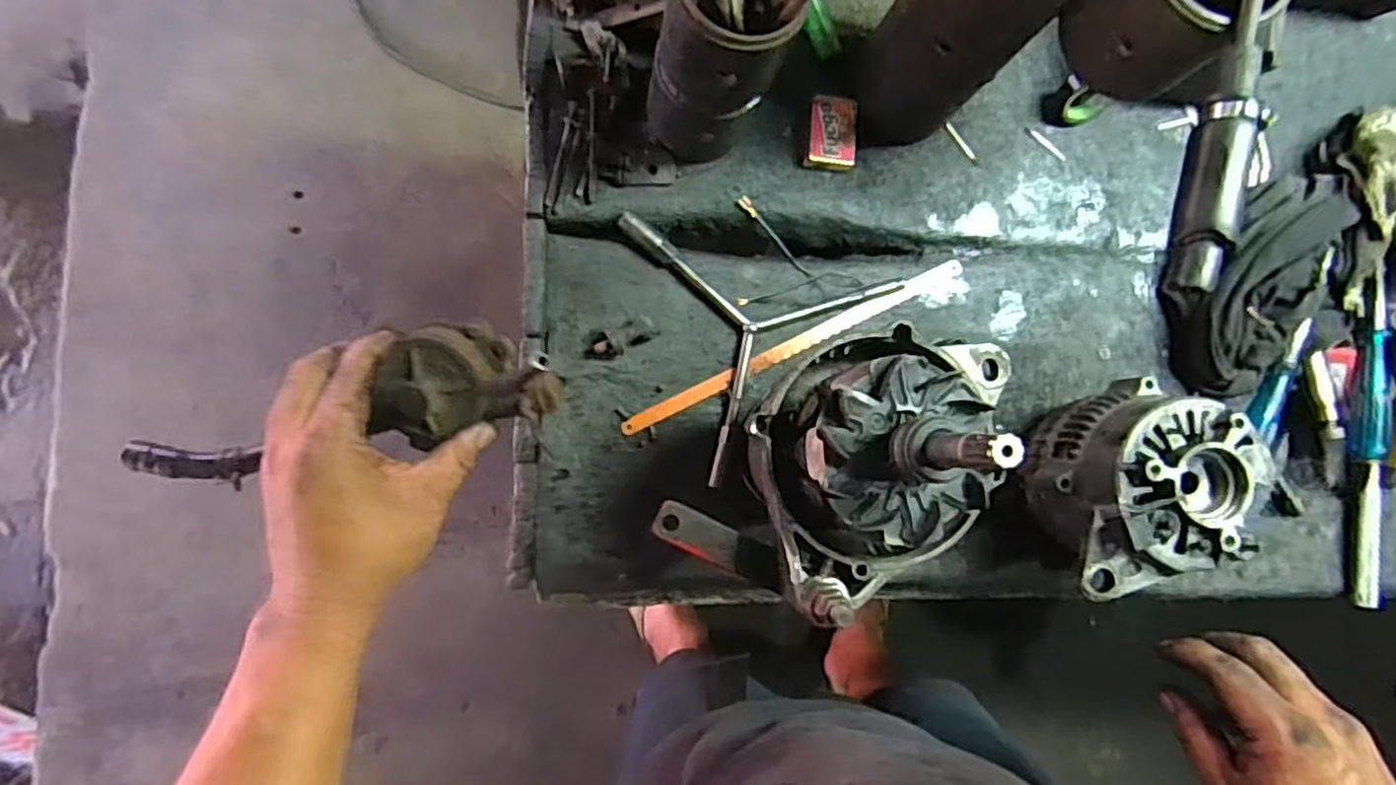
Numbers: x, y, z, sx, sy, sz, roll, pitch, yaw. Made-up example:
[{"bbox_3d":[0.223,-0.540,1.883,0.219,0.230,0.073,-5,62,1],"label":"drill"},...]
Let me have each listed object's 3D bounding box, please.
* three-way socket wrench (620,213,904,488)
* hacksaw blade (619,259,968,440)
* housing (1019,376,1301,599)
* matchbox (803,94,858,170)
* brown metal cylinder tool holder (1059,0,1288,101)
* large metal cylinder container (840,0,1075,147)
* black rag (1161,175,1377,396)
[{"bbox_3d":[0.069,-0.060,0.573,0.201,0.029,0.215,-17,87,-8],"label":"three-way socket wrench"},{"bbox_3d":[0.080,-0.039,0.582,0.306,0.009,0.016,-26,89,-8],"label":"hacksaw blade"},{"bbox_3d":[0.313,0.068,0.522,0.143,0.110,0.127,-23,88,-8],"label":"housing"},{"bbox_3d":[0.109,-0.210,0.579,0.041,0.014,0.057,3,85,-7],"label":"matchbox"},{"bbox_3d":[0.277,-0.230,0.418,0.086,0.091,0.085,-40,91,-8],"label":"brown metal cylinder tool holder"},{"bbox_3d":[0.179,-0.255,0.478,0.092,0.225,0.084,1,85,-7],"label":"large metal cylinder container"},{"bbox_3d":[0.472,-0.091,0.594,0.159,0.071,0.146,-28,89,-8],"label":"black rag"}]

